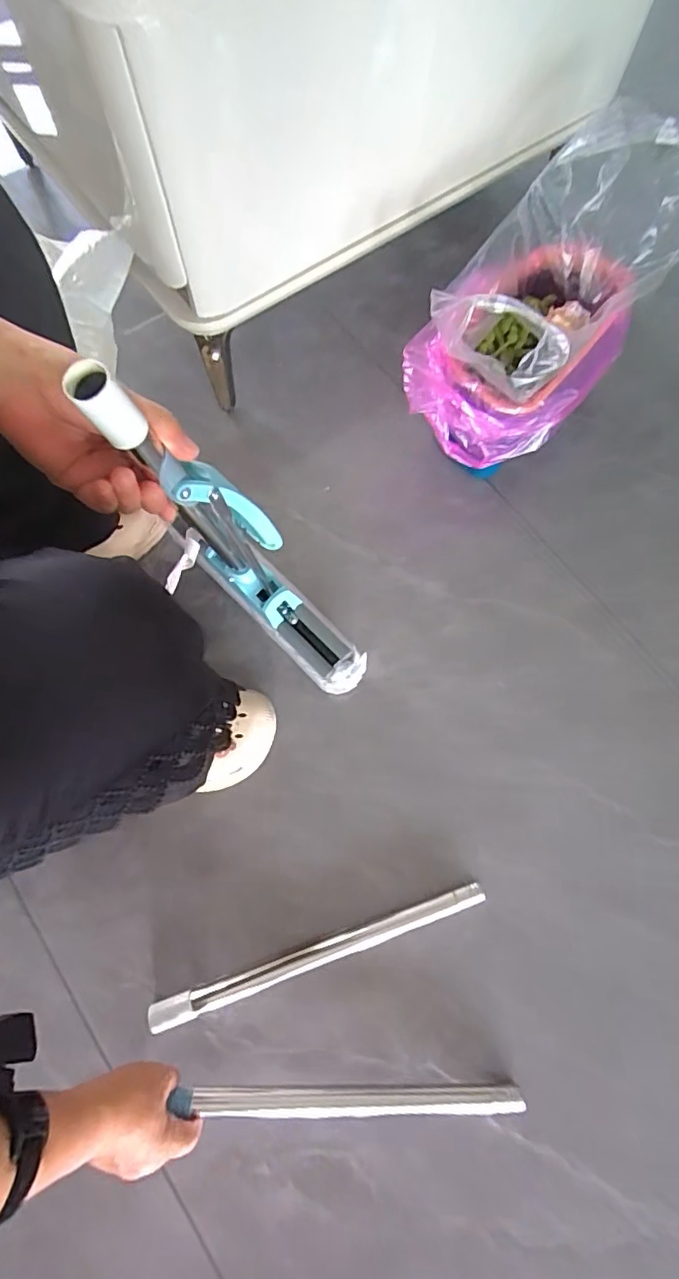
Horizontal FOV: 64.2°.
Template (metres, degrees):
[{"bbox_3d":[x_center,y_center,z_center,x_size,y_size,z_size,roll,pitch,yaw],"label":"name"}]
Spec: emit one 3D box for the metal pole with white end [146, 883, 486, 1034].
[{"bbox_3d":[-0.018,0.325,0.562,0.354,0.026,0.022,-18,76,-6],"label":"metal pole with white end"}]

